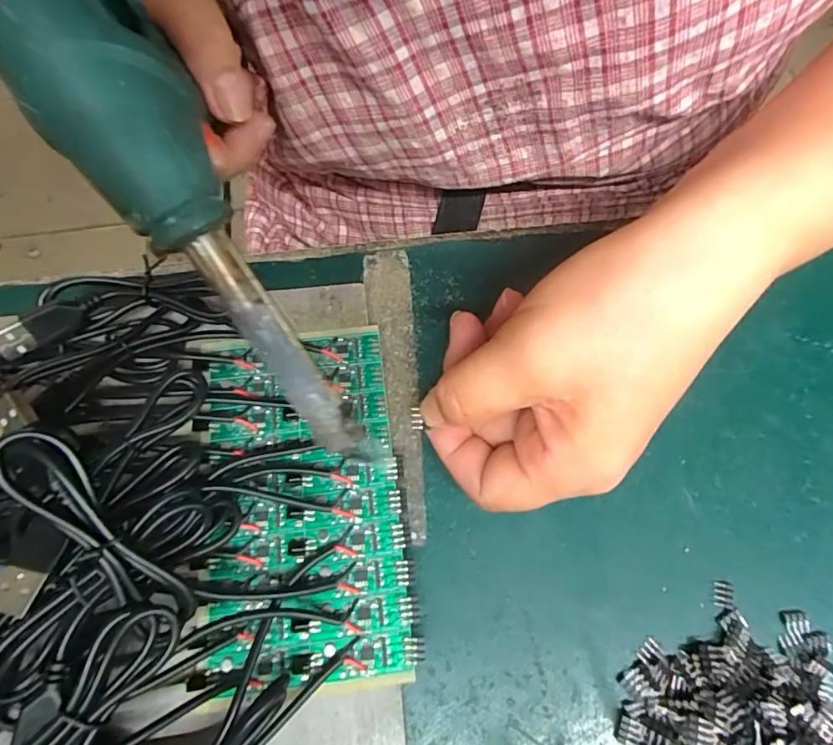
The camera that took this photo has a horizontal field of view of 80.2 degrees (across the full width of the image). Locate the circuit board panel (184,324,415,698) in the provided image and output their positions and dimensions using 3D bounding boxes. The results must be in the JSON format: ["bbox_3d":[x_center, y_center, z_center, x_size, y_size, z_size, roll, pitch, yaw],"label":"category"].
[{"bbox_3d":[-0.049,0.048,0.199,0.079,0.011,0.139,-5,72,-3],"label":"circuit board panel"}]

